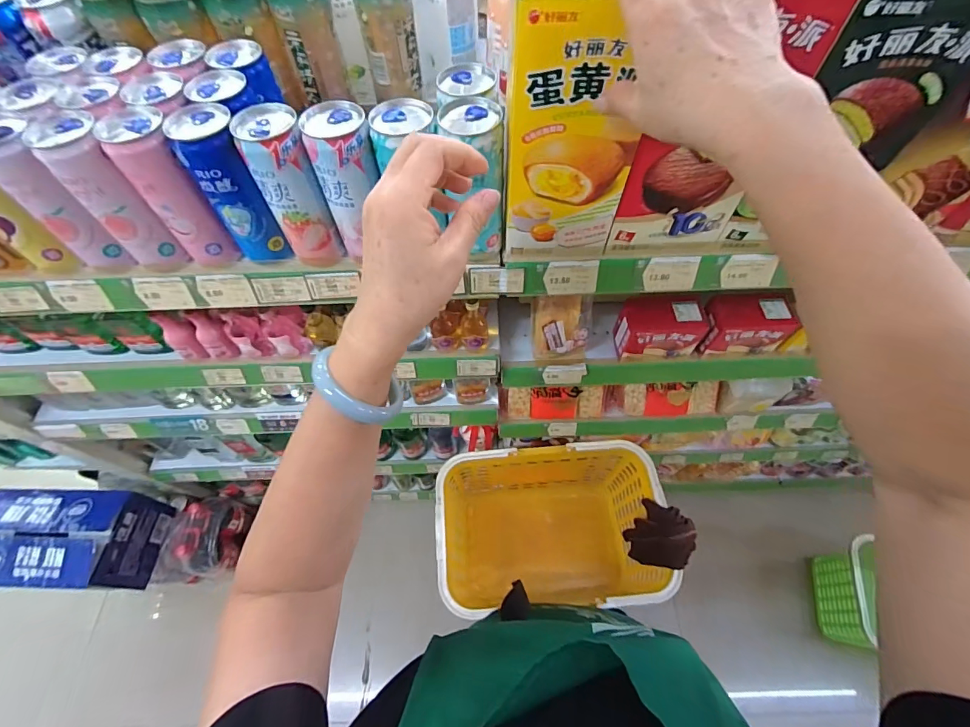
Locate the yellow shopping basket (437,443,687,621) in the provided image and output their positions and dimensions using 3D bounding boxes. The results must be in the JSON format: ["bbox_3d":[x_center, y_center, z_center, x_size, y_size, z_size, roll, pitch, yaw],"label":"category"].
[{"bbox_3d":[0.128,0.358,0.945,0.438,0.297,0.294,-7,60,-3],"label":"yellow shopping basket"}]

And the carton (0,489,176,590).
[{"bbox_3d":[-1.081,0.454,1.109,0.394,0.180,0.224,1,60,1],"label":"carton"}]

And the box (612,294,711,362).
[{"bbox_3d":[0.263,-0.053,0.647,0.126,0.080,0.063,-5,60,-2],"label":"box"}]

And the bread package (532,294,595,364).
[{"bbox_3d":[0.115,-0.055,0.659,0.083,0.106,0.040,-2,24,-4],"label":"bread package"}]

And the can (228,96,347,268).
[{"bbox_3d":[-0.183,-0.161,0.416,0.049,0.146,0.057,-26,63,-14],"label":"can"}]

